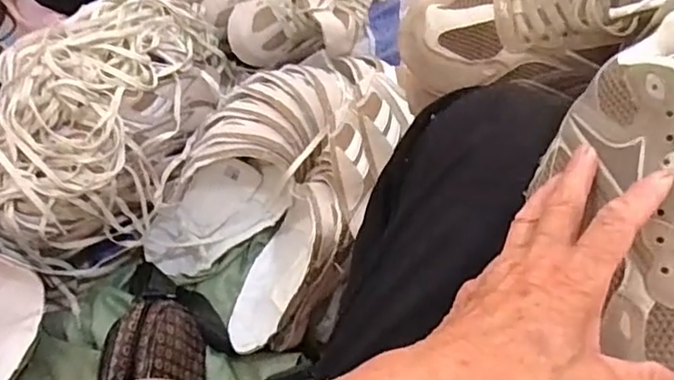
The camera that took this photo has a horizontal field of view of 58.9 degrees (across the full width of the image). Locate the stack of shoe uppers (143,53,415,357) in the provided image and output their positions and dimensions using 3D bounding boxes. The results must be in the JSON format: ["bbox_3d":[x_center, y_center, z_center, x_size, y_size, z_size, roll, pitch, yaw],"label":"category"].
[{"bbox_3d":[-0.057,-0.024,0.783,0.259,0.209,0.377,32,64,23],"label":"stack of shoe uppers"}]

